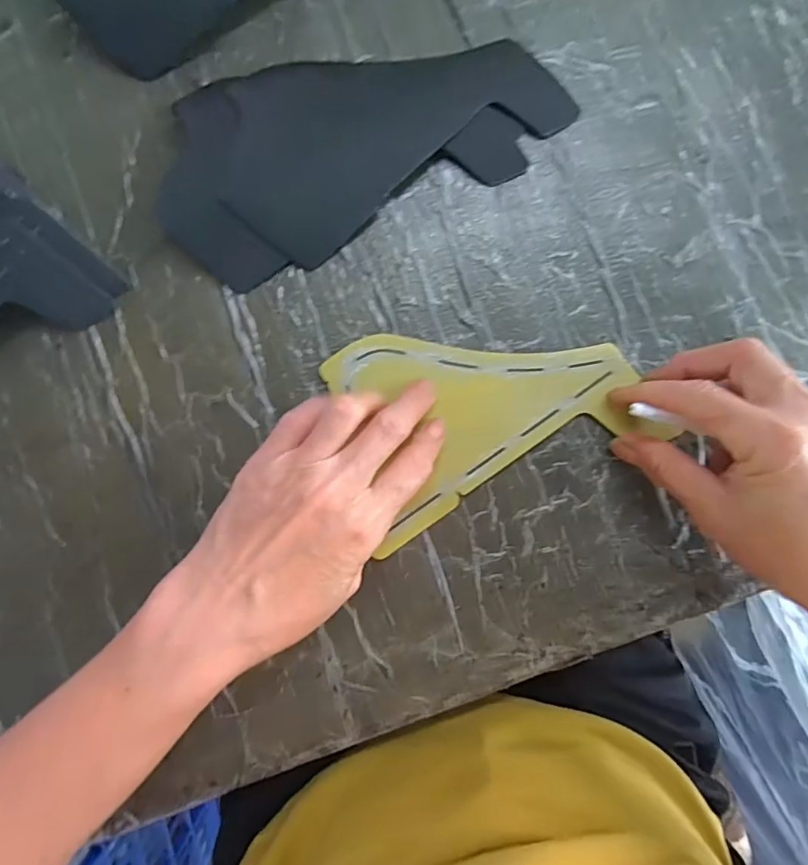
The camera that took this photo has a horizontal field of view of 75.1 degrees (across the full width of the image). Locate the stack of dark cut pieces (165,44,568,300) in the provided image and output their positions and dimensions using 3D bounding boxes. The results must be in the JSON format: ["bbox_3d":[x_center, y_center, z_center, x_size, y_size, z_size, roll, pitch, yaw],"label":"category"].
[{"bbox_3d":[-0.025,-0.161,0.294,0.224,0.008,0.106,-18,88,1],"label":"stack of dark cut pieces"}]

